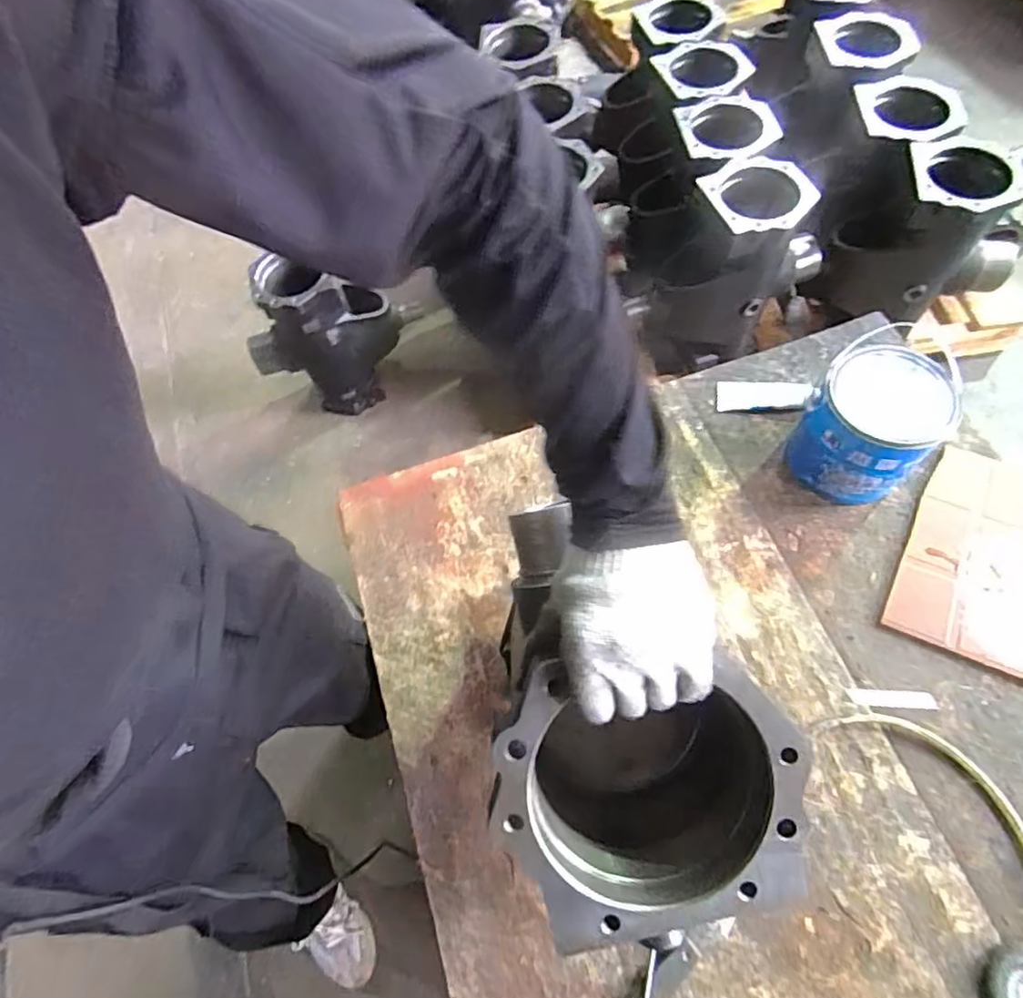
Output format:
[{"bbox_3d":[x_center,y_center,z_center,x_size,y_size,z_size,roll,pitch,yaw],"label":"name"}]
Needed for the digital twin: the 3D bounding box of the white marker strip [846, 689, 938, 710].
[{"bbox_3d":[0.473,0.249,0.739,0.099,0.004,0.019,1,67,9],"label":"white marker strip"}]

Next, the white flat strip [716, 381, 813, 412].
[{"bbox_3d":[0.391,-0.164,0.927,0.135,0.011,0.047,-3,75,10],"label":"white flat strip"}]

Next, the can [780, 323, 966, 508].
[{"bbox_3d":[0.473,-0.097,0.794,0.142,0.153,0.157,-43,69,-15],"label":"can"}]

